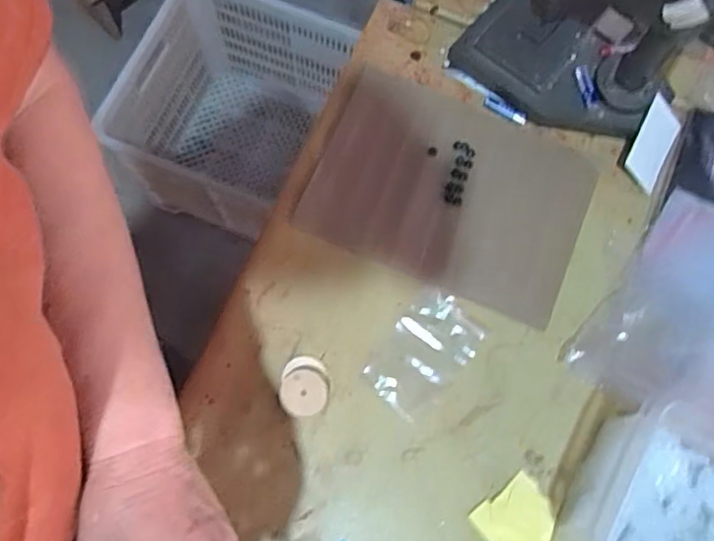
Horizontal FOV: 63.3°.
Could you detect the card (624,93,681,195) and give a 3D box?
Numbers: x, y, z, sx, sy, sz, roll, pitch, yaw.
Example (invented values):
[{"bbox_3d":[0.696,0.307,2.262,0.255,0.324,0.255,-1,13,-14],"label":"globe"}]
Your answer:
[{"bbox_3d":[0.314,-0.133,0.615,0.048,0.006,0.089,32,80,-21],"label":"card"}]

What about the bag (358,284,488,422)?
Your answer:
[{"bbox_3d":[0.066,0.080,0.565,0.076,0.004,0.118,37,76,9],"label":"bag"}]

